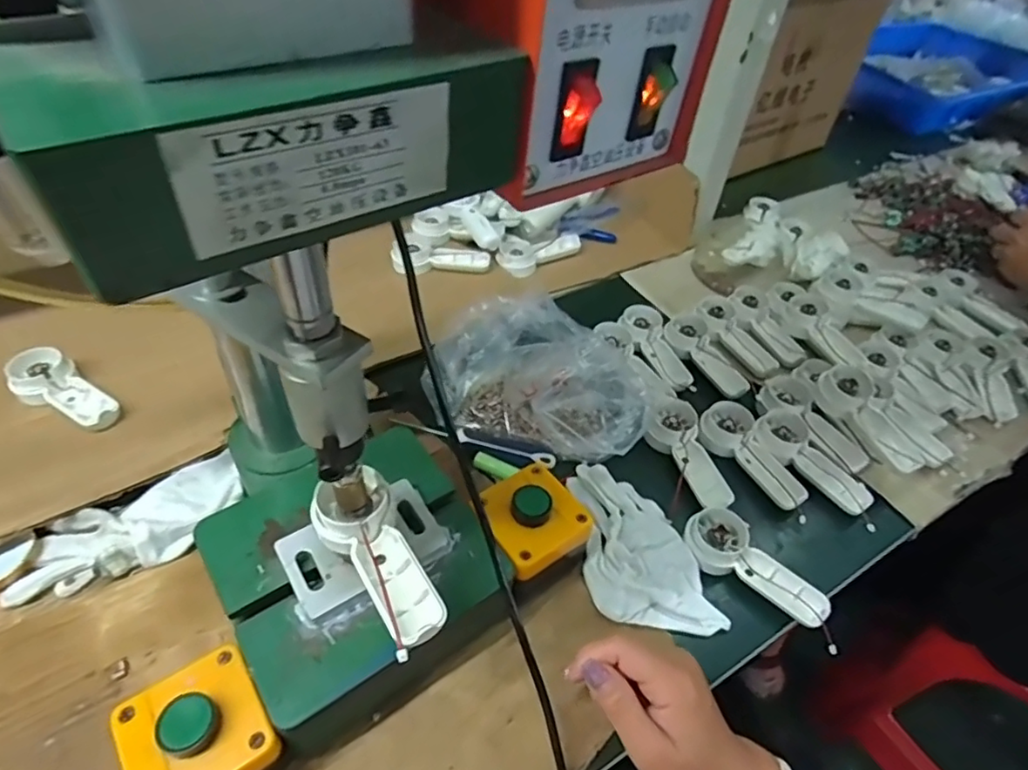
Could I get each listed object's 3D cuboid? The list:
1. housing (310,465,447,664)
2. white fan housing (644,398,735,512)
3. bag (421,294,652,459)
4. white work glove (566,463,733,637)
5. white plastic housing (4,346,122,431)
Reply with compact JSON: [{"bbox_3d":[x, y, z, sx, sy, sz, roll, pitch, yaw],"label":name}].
[{"bbox_3d":[-0.076,0.098,0.328,0.044,0.024,0.106,-22,51,-24],"label":"housing"},{"bbox_3d":[0.156,0.060,0.518,0.048,0.024,0.112,-18,52,-20],"label":"white fan housing"},{"bbox_3d":[0.028,-0.018,0.542,0.202,0.056,0.170,21,50,13],"label":"bag"},{"bbox_3d":[0.091,0.126,0.462,0.084,0.015,0.150,-11,50,-14],"label":"white work glove"},{"bbox_3d":[-0.381,0.006,0.498,0.108,0.025,0.046,26,51,18],"label":"white plastic housing"}]

